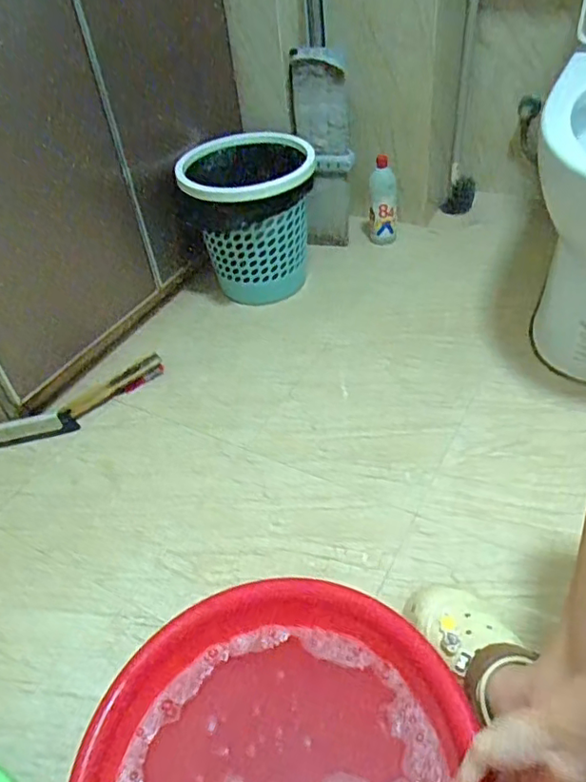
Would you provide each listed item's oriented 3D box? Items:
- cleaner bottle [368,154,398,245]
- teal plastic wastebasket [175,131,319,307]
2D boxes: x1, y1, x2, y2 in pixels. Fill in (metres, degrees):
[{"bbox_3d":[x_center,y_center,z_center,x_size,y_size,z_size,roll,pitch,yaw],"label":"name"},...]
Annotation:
[{"bbox_3d":[0.208,-0.425,1.351,0.064,0.198,0.069,0,45,8],"label":"cleaner bottle"},{"bbox_3d":[-0.080,-0.342,1.227,0.255,0.293,0.238,0,42,8],"label":"teal plastic wastebasket"}]

